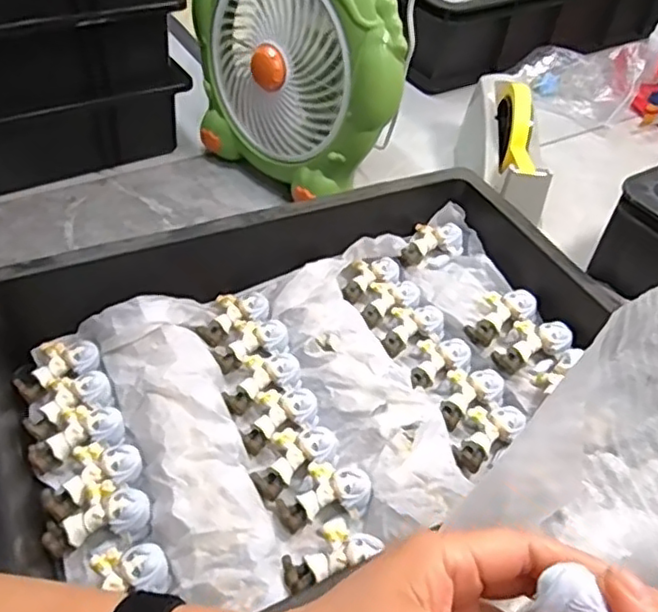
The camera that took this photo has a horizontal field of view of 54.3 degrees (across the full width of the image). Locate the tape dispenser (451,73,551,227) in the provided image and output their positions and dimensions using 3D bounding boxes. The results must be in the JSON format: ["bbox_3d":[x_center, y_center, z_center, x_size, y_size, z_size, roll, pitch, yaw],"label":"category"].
[{"bbox_3d":[0.181,-0.165,0.674,0.065,0.111,0.205,7,45,1],"label":"tape dispenser"}]

